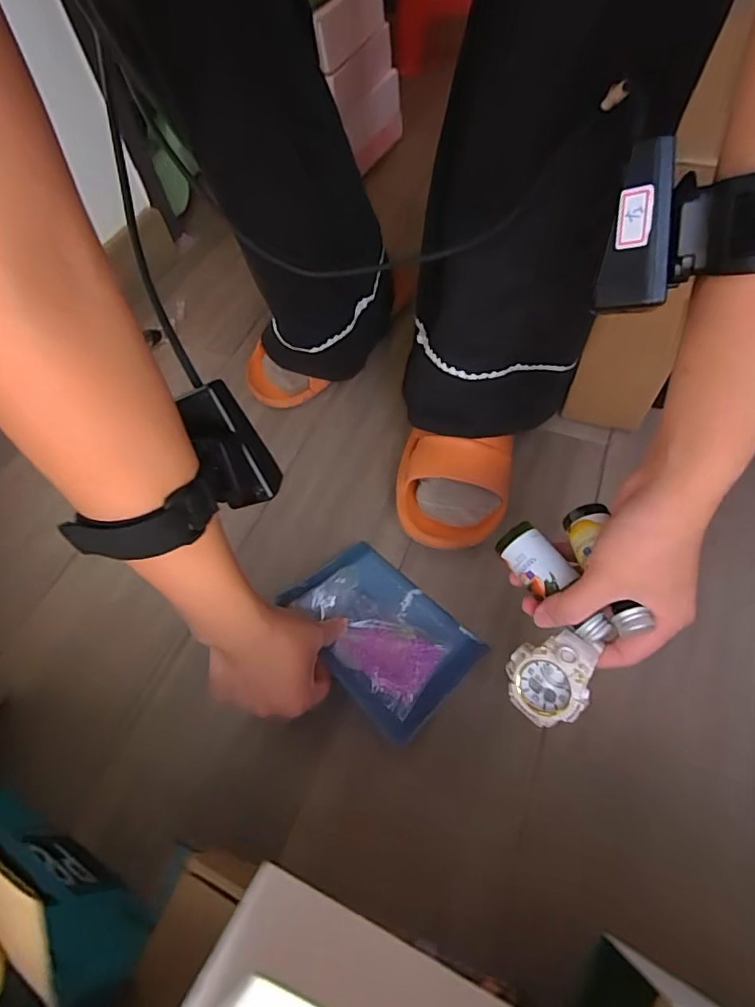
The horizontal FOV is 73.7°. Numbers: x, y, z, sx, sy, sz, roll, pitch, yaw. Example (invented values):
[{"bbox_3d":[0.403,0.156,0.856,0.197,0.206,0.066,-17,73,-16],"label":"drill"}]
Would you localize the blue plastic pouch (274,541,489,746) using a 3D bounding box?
[{"bbox_3d":[0.001,0.098,0.406,0.148,0.018,0.104,40,53,23],"label":"blue plastic pouch"}]

